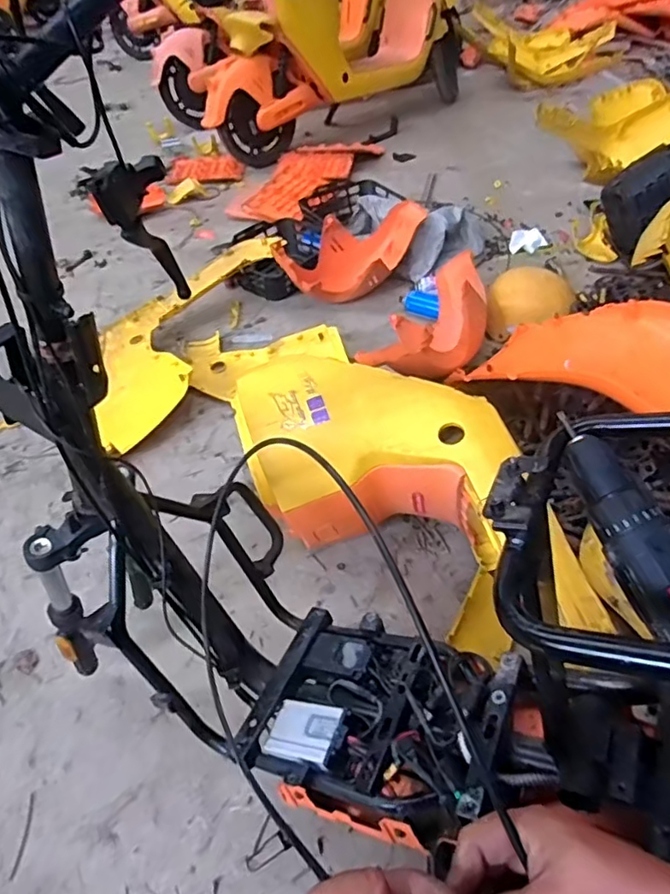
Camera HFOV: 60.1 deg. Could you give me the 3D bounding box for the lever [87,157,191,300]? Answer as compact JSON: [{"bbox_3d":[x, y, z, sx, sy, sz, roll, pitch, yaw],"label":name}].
[{"bbox_3d":[-0.159,-0.191,0.518,0.032,0.146,0.066,7,70,12],"label":"lever"}]

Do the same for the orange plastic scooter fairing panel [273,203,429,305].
[{"bbox_3d":[0.040,-0.568,1.727,0.240,0.175,0.441,33,58,30],"label":"orange plastic scooter fairing panel"}]

